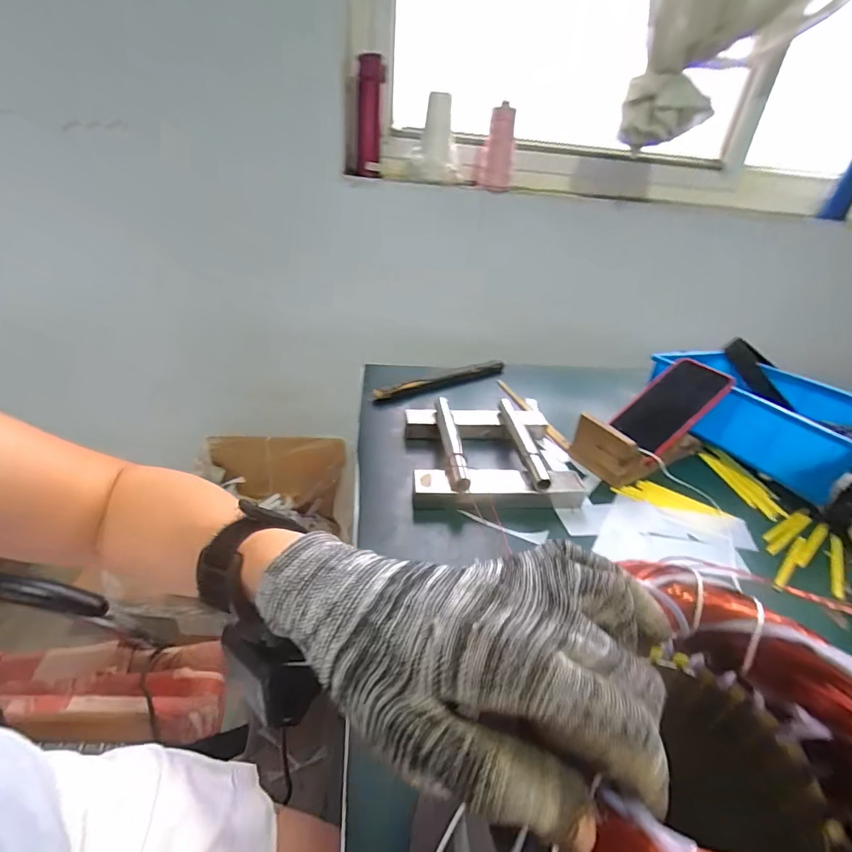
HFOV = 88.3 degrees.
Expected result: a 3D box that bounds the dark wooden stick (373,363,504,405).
[{"bbox_3d":[0.031,-0.075,0.735,0.261,0.028,0.021,-18,39,-32],"label":"dark wooden stick"}]

